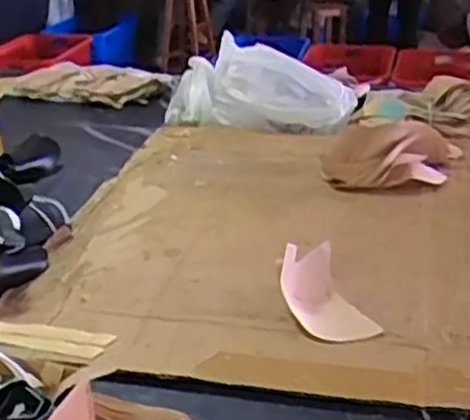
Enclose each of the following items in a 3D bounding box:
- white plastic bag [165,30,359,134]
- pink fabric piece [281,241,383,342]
[{"bbox_3d":[0.037,-0.254,1.563,0.410,0.165,0.148,7,27,22],"label":"white plastic bag"},{"bbox_3d":[0.109,0.101,0.891,0.076,0.072,0.115,-15,27,-22],"label":"pink fabric piece"}]

